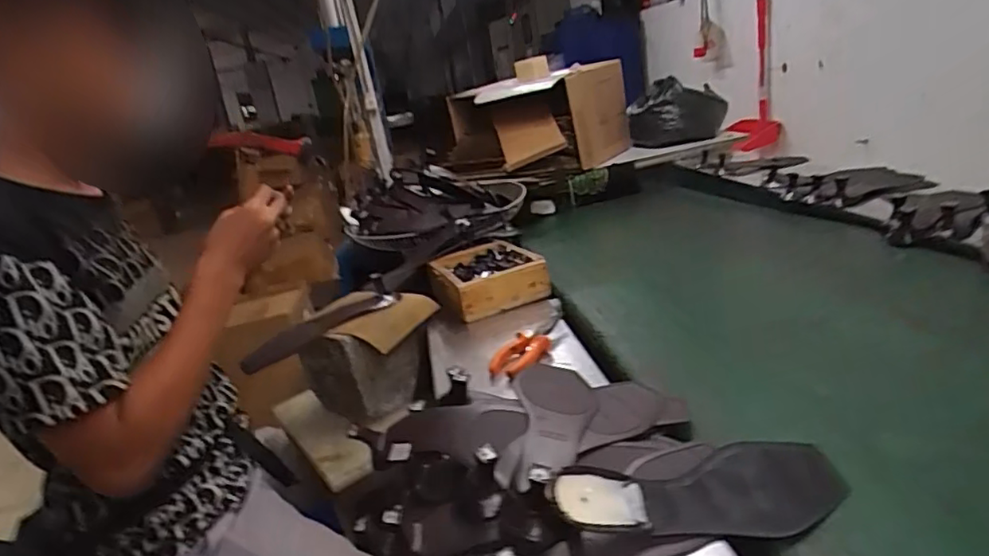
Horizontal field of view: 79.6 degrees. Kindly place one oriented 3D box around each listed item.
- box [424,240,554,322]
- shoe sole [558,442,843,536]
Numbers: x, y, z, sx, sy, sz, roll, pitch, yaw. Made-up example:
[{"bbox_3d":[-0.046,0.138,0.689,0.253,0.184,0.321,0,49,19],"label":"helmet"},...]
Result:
[{"bbox_3d":[-0.019,0.002,1.011,0.156,0.069,0.190,-17,22,-20],"label":"box"},{"bbox_3d":[0.169,0.166,0.467,0.251,0.054,0.074,-9,19,-18],"label":"shoe sole"}]

